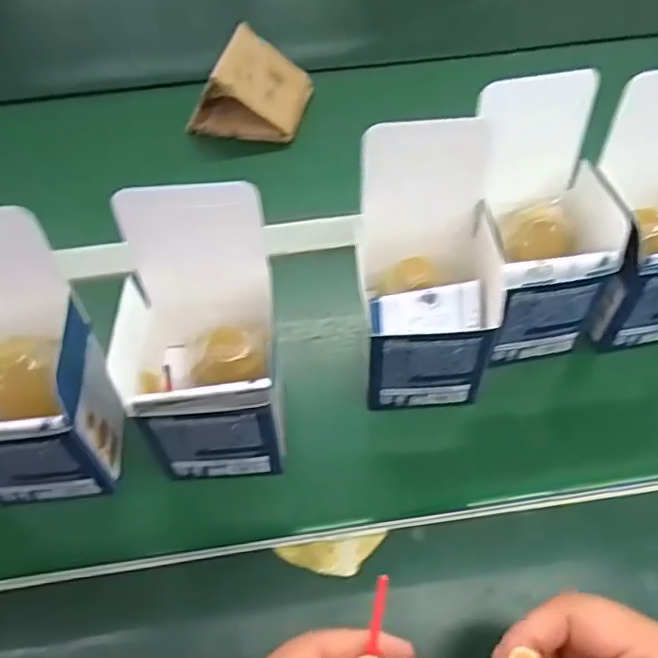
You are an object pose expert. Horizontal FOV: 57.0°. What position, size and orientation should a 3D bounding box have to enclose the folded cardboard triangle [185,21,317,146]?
[{"bbox_3d":[-0.085,-0.260,0.643,0.115,0.075,0.091,5,53,5],"label":"folded cardboard triangle"}]

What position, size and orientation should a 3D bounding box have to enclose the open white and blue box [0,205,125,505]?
[{"bbox_3d":[-0.191,0.024,0.365,0.106,0.163,0.097,-4,53,-2],"label":"open white and blue box"}]

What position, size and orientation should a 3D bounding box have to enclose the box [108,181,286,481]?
[{"bbox_3d":[-0.078,0.014,0.374,0.090,0.176,0.094,-3,53,-2],"label":"box"}]

